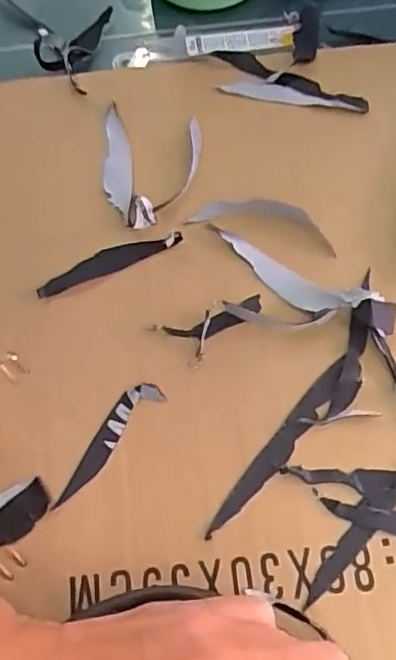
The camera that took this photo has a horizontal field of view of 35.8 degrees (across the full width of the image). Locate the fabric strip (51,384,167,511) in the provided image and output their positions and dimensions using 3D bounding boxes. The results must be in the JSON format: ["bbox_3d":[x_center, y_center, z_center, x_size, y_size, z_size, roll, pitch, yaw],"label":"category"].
[{"bbox_3d":[-0.044,0.052,0.287,0.016,0.004,0.069,39,73,19],"label":"fabric strip"}]

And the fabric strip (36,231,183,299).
[{"bbox_3d":[-0.048,-0.038,0.327,0.079,0.008,0.014,-22,66,-7],"label":"fabric strip"}]

